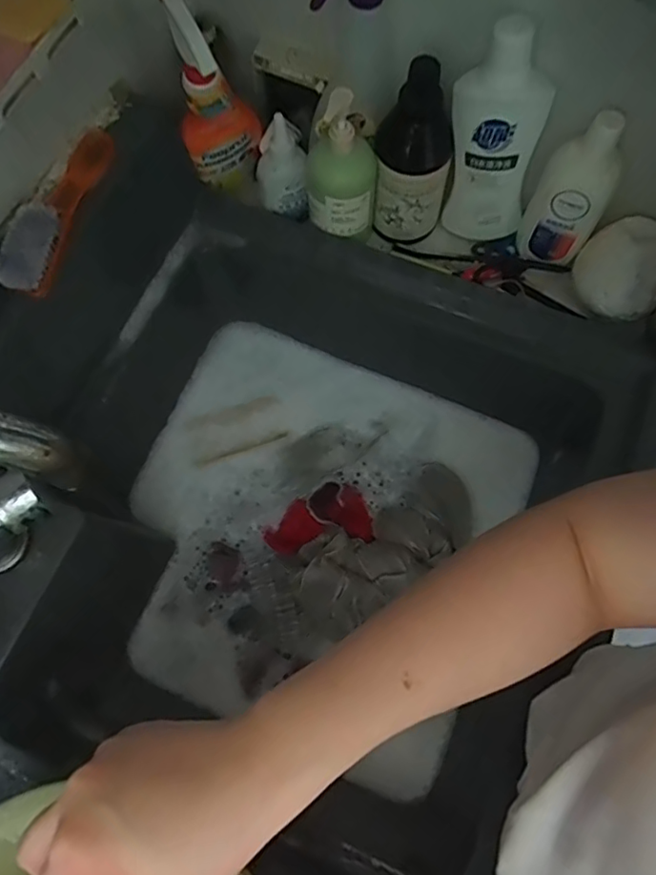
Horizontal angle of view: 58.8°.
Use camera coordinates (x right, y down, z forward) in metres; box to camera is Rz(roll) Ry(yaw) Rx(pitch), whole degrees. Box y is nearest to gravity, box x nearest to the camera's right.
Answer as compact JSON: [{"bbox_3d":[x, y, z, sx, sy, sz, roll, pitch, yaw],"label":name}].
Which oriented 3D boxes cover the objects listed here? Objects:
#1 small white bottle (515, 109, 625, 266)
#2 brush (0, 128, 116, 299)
[{"bbox_3d":[0.262,-0.263,0.624,0.074,0.184,0.055,24,72,8],"label":"small white bottle"},{"bbox_3d":[-0.250,-0.216,0.534,0.049,0.026,0.188,13,71,5],"label":"brush"}]

